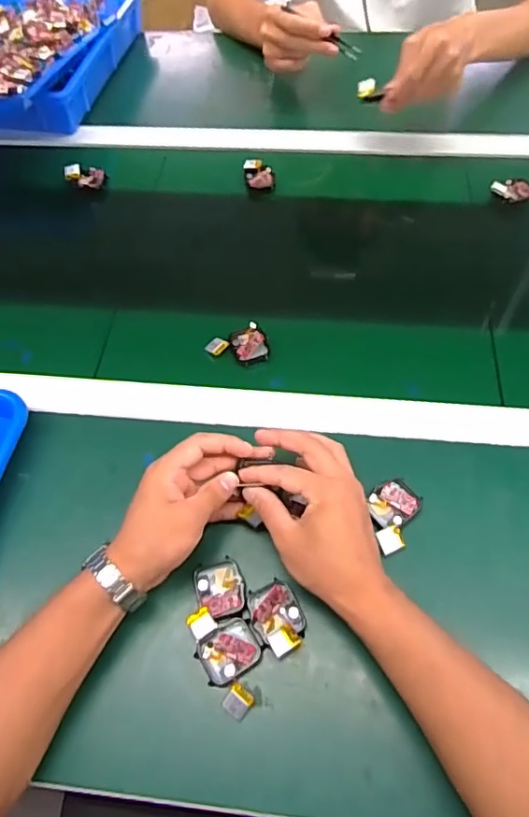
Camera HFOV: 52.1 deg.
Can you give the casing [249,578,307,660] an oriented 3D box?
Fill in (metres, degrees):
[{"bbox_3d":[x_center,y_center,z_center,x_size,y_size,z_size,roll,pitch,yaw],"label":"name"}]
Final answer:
[{"bbox_3d":[0.012,0.164,0.428,0.040,0.014,0.053,-30,62,-14],"label":"casing"}]

